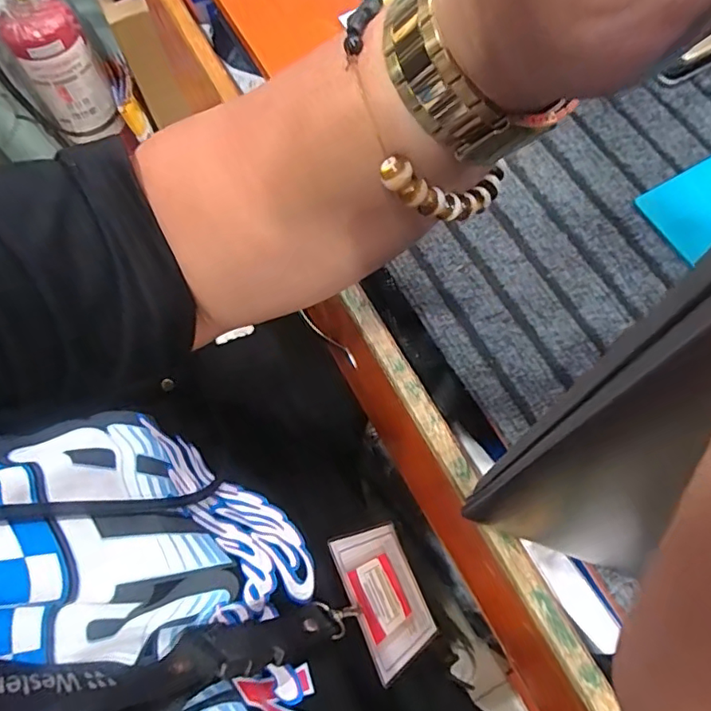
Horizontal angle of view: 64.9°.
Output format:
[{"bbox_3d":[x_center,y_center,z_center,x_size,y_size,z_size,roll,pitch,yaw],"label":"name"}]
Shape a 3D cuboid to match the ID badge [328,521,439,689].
[{"bbox_3d":[0.025,0.181,0.427,0.005,0.132,0.098,-31,70,15],"label":"ID badge"}]

